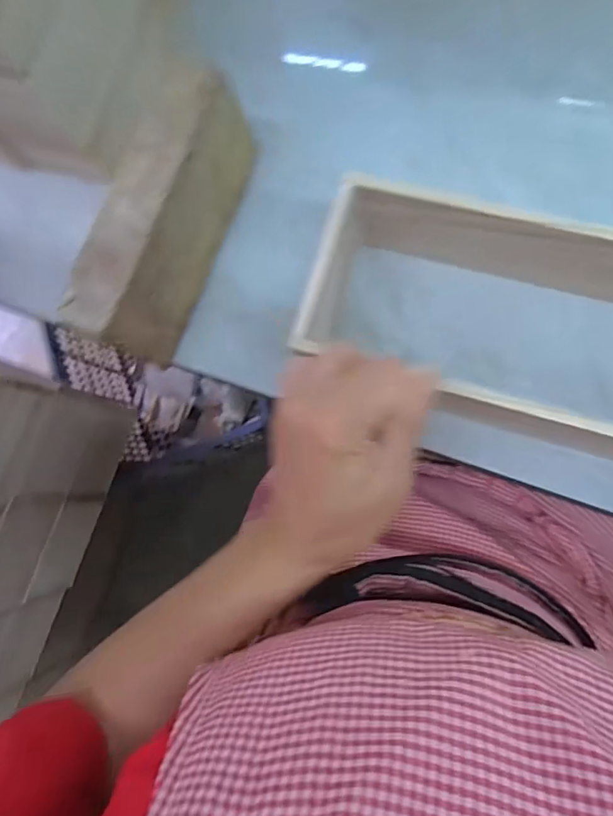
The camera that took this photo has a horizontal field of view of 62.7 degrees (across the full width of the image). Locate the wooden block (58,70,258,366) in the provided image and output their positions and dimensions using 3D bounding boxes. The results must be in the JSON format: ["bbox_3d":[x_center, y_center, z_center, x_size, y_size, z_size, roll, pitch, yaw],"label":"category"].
[{"bbox_3d":[-0.104,-0.140,0.388,0.047,0.105,0.201,21,87,9],"label":"wooden block"}]

